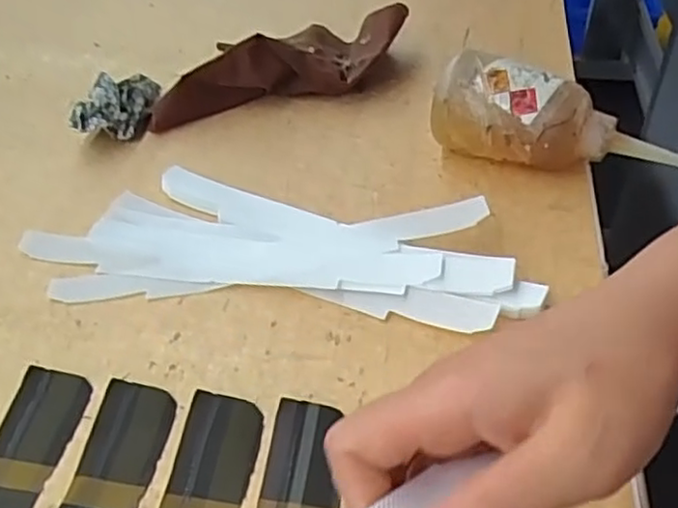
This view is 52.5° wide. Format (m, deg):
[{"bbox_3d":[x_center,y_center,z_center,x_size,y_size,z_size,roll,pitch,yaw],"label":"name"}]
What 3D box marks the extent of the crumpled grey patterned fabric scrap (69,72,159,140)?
[{"bbox_3d":[-0.173,-0.119,0.529,0.050,0.042,0.070,0,43,2],"label":"crumpled grey patterned fabric scrap"}]

